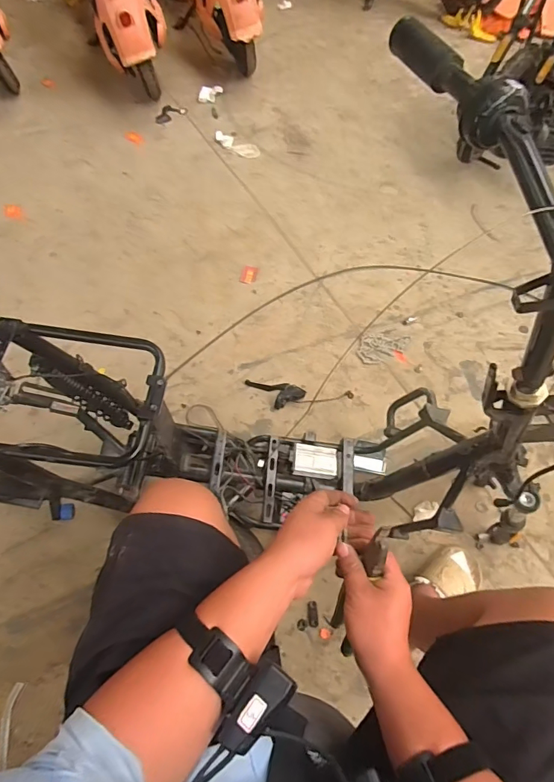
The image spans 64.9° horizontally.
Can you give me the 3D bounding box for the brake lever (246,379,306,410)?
[{"bbox_3d":[-0.007,0.011,1.194,0.163,0.028,0.075,7,61,3],"label":"brake lever"}]

